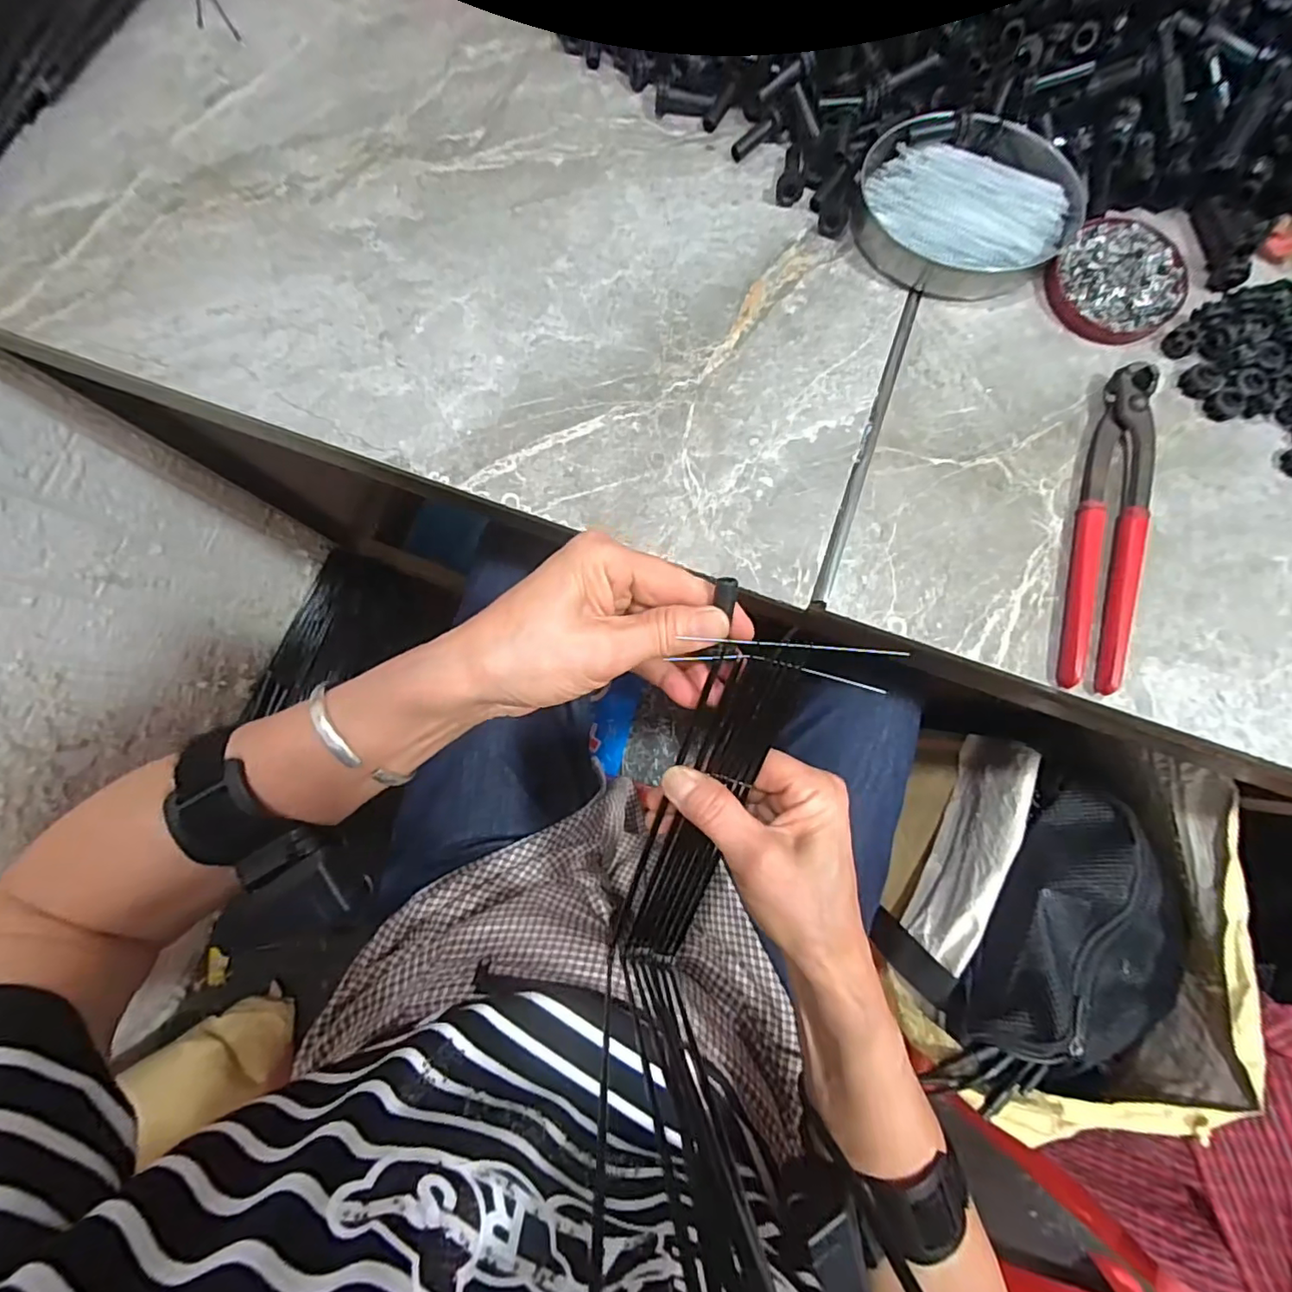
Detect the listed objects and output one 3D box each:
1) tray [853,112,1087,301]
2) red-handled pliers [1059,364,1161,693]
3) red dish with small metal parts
[{"bbox_3d":[0.210,-0.281,0.363,0.138,0.028,0.102,4,82,0],"label":"tray"},{"bbox_3d":[0.277,-0.072,0.335,0.034,0.014,0.197,13,83,1],"label":"red-handled pliers"},{"bbox_3d":[0.303,-0.235,0.362,0.077,0.010,0.079,0,82,0],"label":"red dish with small metal parts"}]

